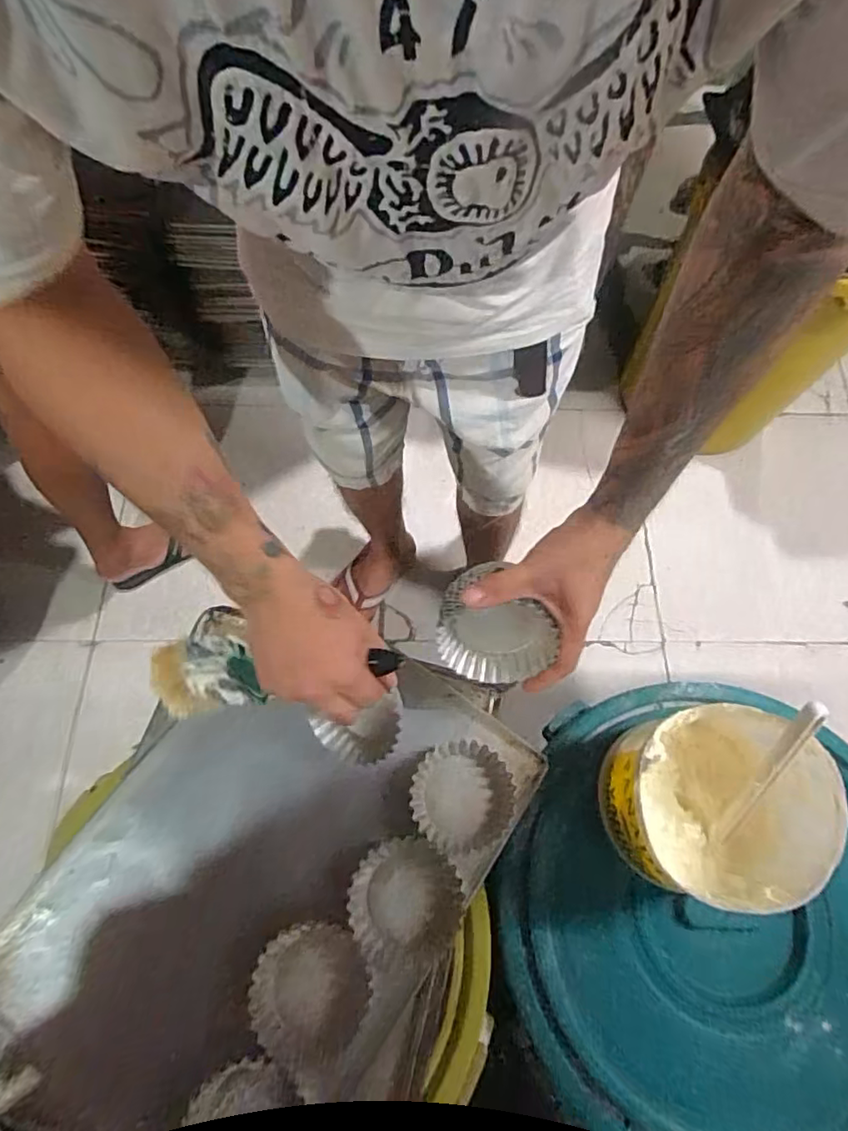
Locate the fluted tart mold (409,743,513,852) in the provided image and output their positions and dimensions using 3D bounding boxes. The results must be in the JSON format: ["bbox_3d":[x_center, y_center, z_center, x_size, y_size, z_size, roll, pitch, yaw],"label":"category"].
[{"bbox_3d":[0.037,0.222,0.548,0.095,0.025,0.096,3,68,1],"label":"fluted tart mold"}]

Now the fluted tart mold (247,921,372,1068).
[{"bbox_3d":[-0.097,0.358,0.478,0.094,0.013,0.096,-31,72,-12],"label":"fluted tart mold"}]

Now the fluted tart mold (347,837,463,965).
[{"bbox_3d":[-0.016,0.298,0.507,0.097,0.022,0.095,-3,68,-2],"label":"fluted tart mold"}]

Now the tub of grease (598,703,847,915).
[{"bbox_3d":[0.256,0.215,0.520,0.159,0.142,0.152,0,68,-1],"label":"tub of grease"}]

